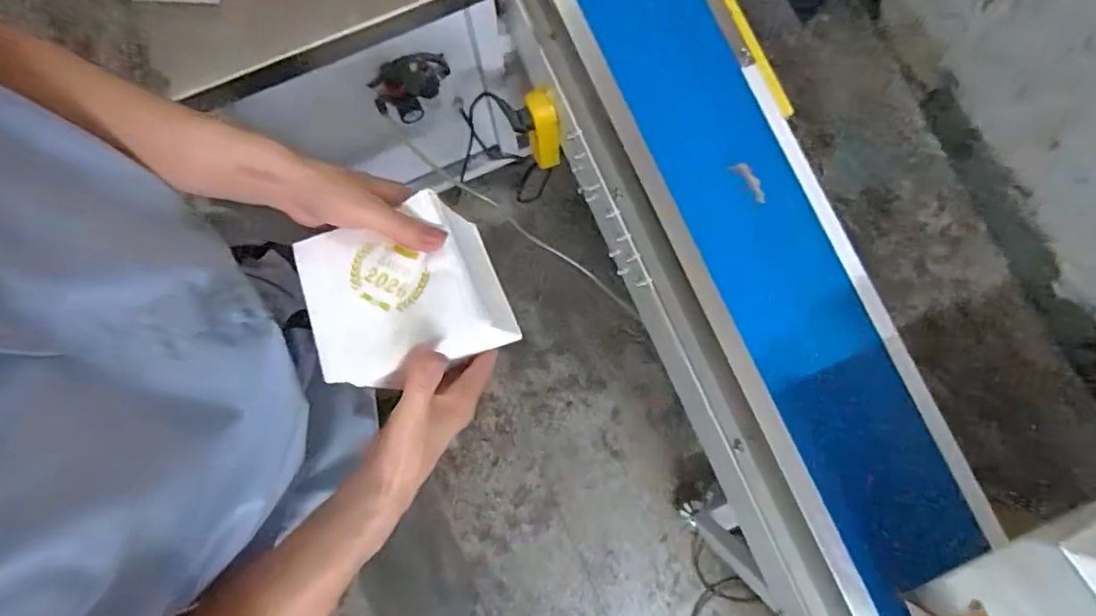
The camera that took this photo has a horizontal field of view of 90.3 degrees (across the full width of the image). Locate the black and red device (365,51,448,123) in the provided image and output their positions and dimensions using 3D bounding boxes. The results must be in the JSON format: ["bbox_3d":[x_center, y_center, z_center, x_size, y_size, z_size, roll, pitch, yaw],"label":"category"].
[{"bbox_3d":[-0.226,-0.365,0.911,0.137,0.075,0.068,-21,81,-3],"label":"black and red device"}]

